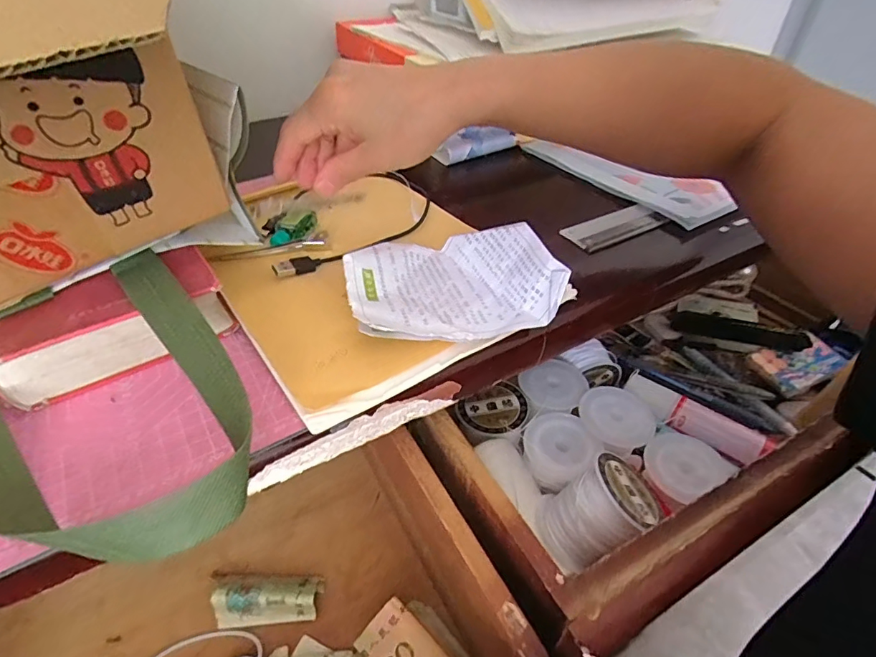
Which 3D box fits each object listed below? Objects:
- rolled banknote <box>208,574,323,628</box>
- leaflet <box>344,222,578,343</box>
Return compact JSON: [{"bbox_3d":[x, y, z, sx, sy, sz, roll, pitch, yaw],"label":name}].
[{"bbox_3d":[-0.113,0.177,0.313,0.067,0.020,0.030,-1,41,0],"label":"rolled banknote"},{"bbox_3d":[0.005,-0.036,0.298,0.124,0.038,0.104,-14,45,-13],"label":"leaflet"}]

